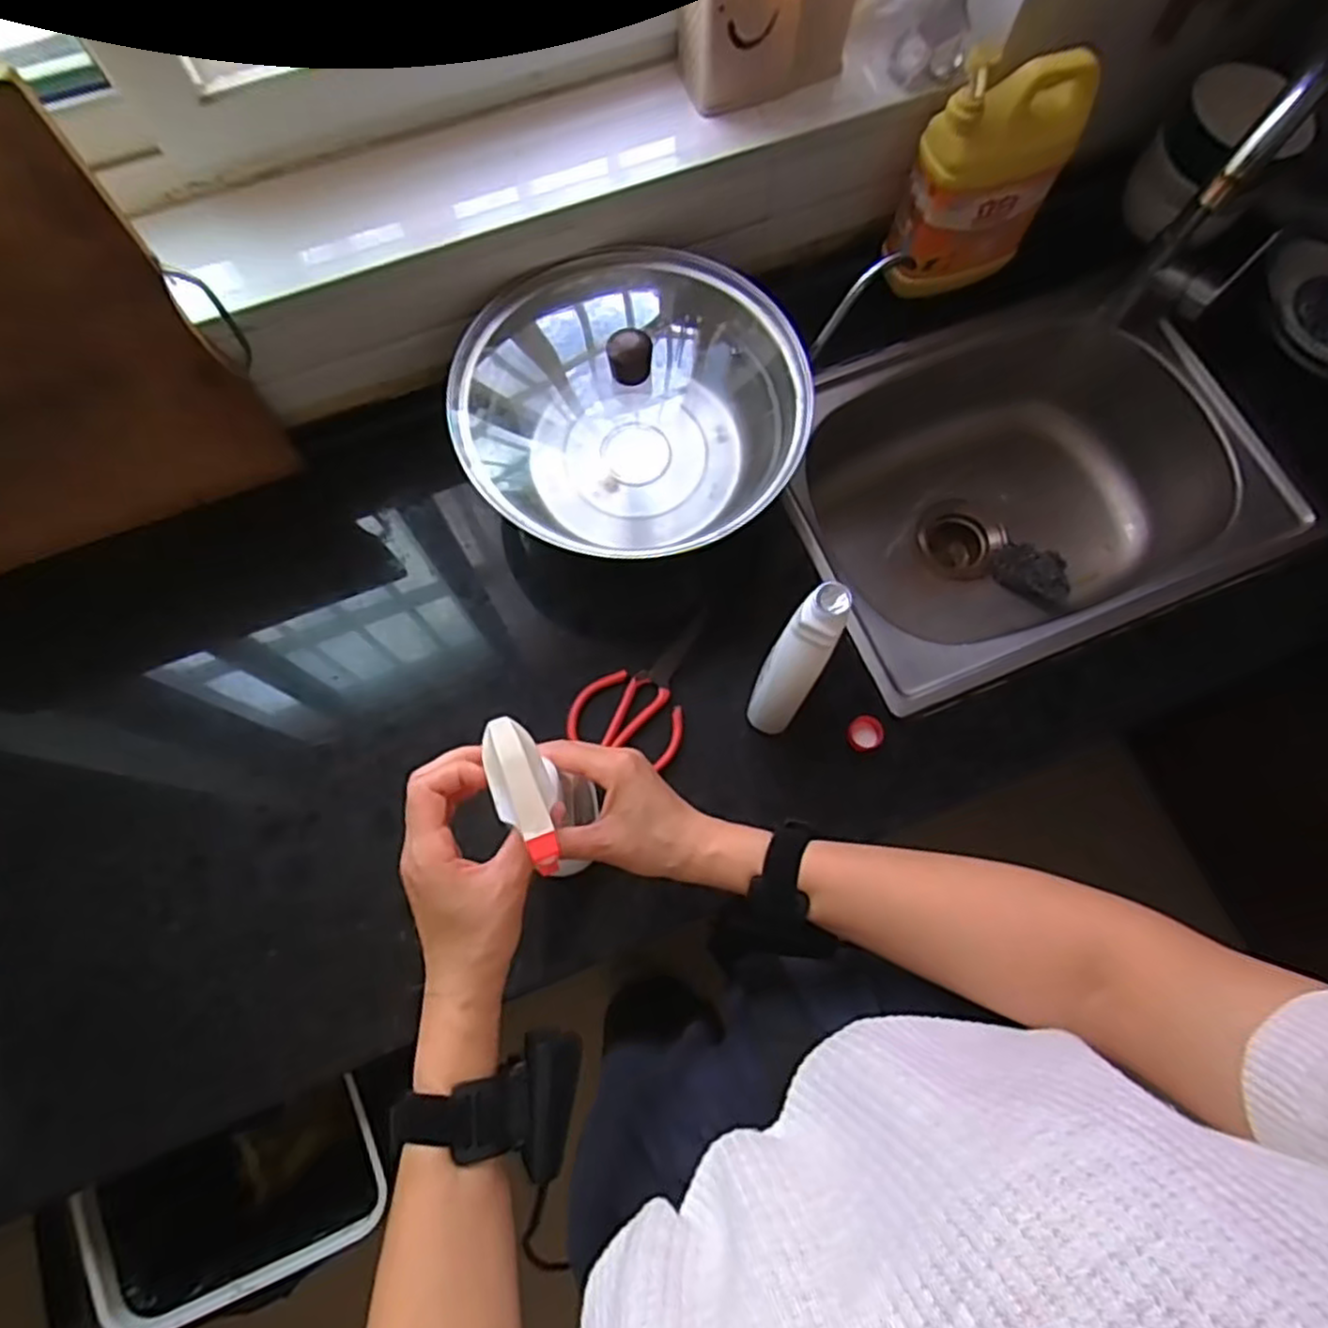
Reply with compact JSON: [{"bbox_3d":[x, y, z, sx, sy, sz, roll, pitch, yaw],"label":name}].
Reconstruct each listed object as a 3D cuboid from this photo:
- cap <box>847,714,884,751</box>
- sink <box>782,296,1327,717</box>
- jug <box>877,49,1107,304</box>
[{"bbox_3d":[0.187,0.064,0.680,0.035,0.010,0.032,0,75,-1],"label":"cap"},{"bbox_3d":[0.366,-0.177,0.844,0.474,0.212,0.368,-22,76,-7],"label":"sink"},{"bbox_3d":[0.308,-0.471,0.710,0.137,0.215,0.075,-25,77,-8],"label":"jug"}]

